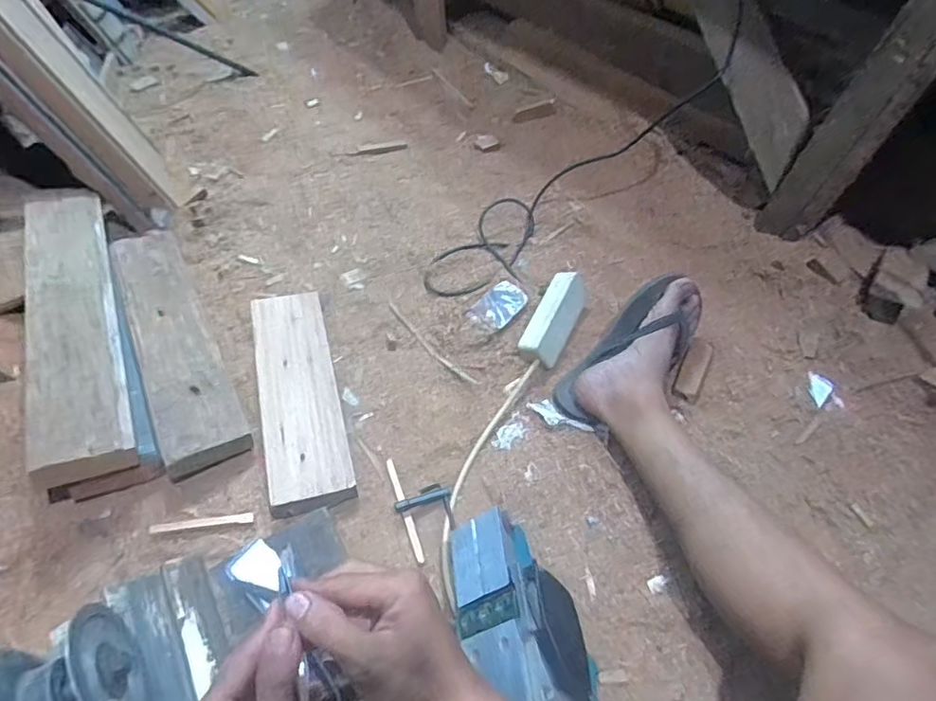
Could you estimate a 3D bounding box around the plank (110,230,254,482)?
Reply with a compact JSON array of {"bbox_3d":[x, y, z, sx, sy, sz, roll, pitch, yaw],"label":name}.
[{"bbox_3d":[-0.484,-0.037,0.923,0.110,0.054,0.564,-25,52,-16],"label":"plank"}]

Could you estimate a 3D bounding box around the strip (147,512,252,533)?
[{"bbox_3d":[-0.344,0.223,0.729,0.129,0.008,0.014,-7,49,-1],"label":"strip"}]

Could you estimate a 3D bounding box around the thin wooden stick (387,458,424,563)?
[{"bbox_3d":[-0.083,0.206,0.732,0.011,0.008,0.145,-18,52,-11],"label":"thin wooden stick"}]

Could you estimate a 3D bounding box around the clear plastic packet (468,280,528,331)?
[{"bbox_3d":[0.052,-0.075,0.935,0.071,0.012,0.101,35,60,29],"label":"clear plastic packet"}]

